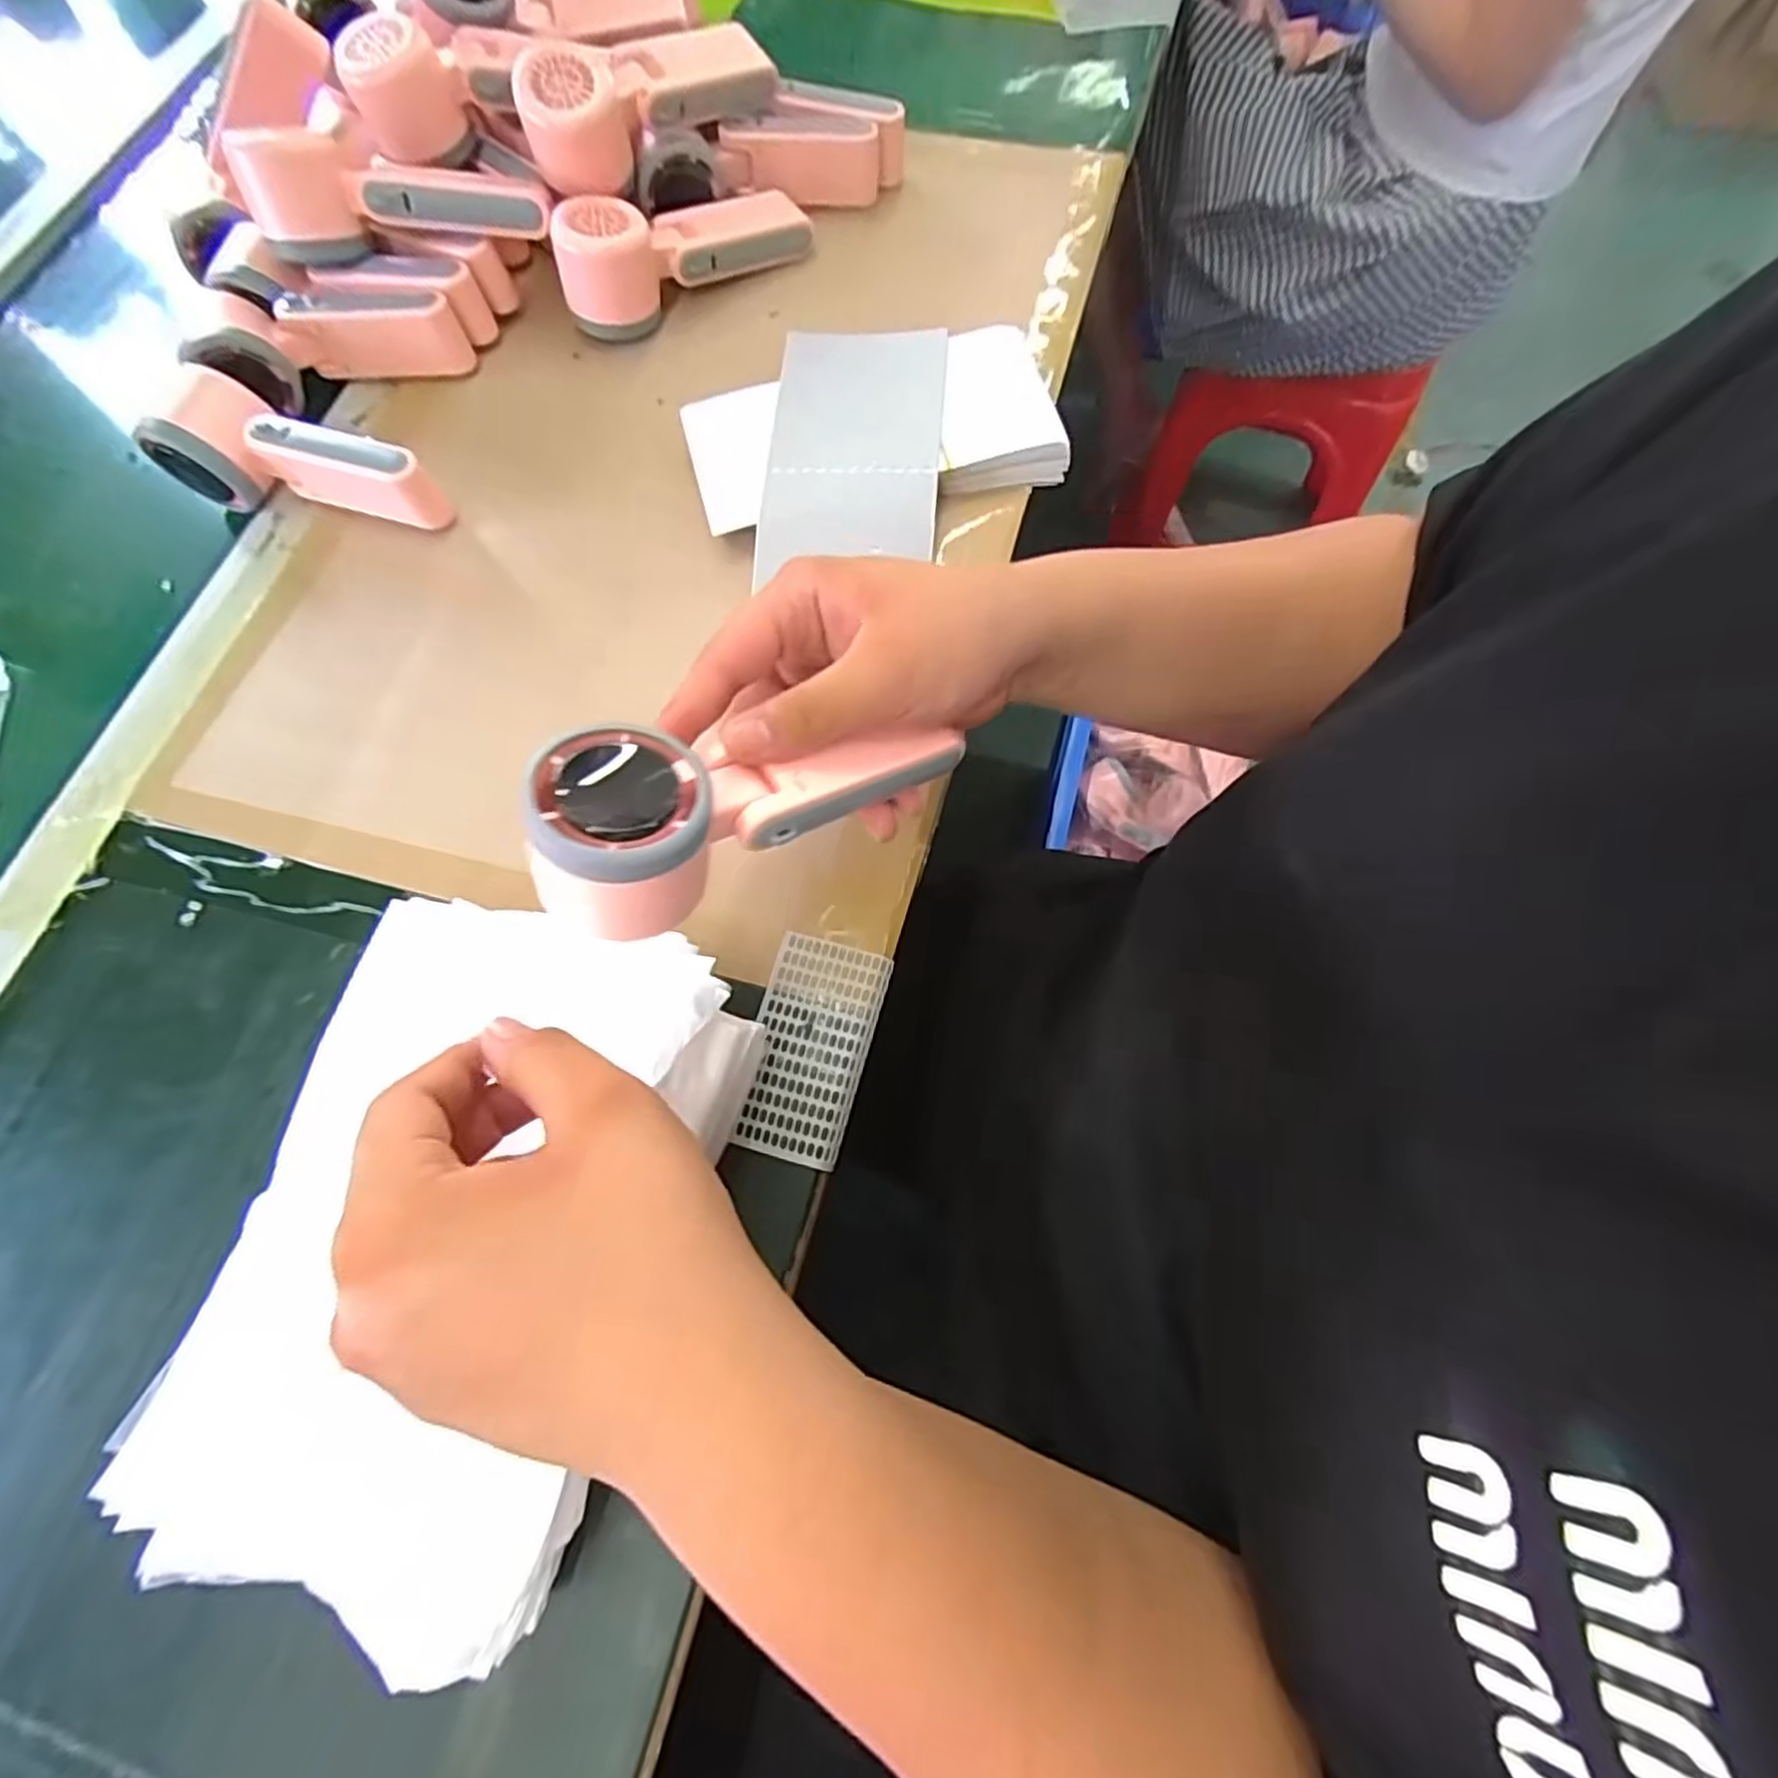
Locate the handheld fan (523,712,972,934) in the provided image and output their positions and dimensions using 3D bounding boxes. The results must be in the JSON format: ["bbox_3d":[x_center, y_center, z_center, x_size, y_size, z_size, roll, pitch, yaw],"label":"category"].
[{"bbox_3d":[-0.047,-0.028,0.283,0.159,0.056,0.061,-17,68,-33],"label":"handheld fan"}]

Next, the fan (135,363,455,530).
[{"bbox_3d":[-0.335,-0.238,0.432,0.151,0.053,0.066,22,72,10],"label":"fan"}]

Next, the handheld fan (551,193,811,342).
[{"bbox_3d":[-0.132,-0.410,0.490,0.162,0.065,0.049,-35,72,-10],"label":"handheld fan"}]

